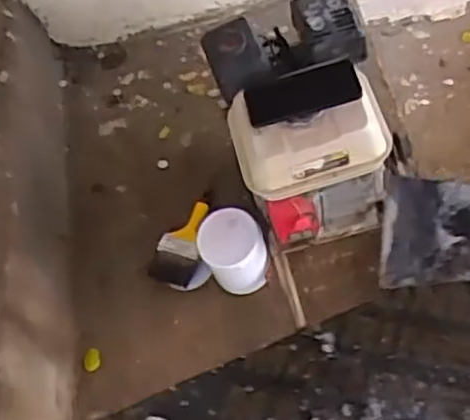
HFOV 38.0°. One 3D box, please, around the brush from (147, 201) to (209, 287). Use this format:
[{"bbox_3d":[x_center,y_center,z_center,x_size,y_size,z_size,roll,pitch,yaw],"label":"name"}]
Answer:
[{"bbox_3d":[-0.114,0.069,1.426,0.101,0.032,0.182,-1,55,21],"label":"brush"}]

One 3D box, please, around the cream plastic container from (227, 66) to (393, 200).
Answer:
[{"bbox_3d":[0.118,-0.130,1.109,0.245,0.110,0.177,-19,58,7],"label":"cream plastic container"}]

